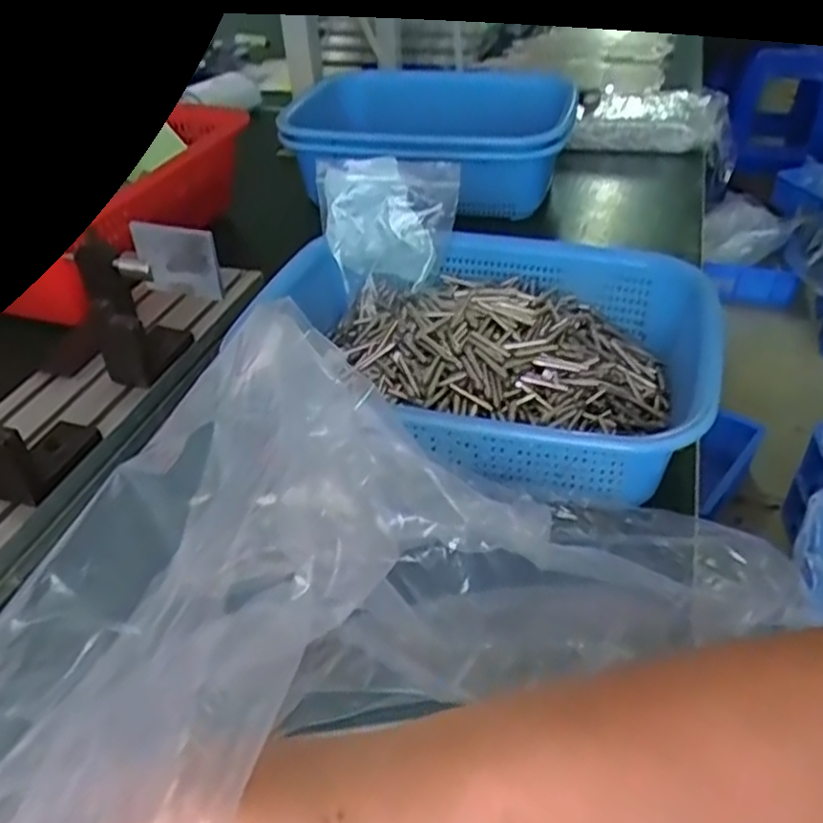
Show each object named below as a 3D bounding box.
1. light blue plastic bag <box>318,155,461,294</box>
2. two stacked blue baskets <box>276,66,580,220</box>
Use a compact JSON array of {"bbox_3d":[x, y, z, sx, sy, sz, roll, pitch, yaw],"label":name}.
[{"bbox_3d":[-0.014,-0.135,0.527,0.098,0.095,0.024,-2,27,3],"label":"light blue plastic bag"},{"bbox_3d":[0.009,-0.279,0.737,0.279,0.088,0.168,12,42,12],"label":"two stacked blue baskets"}]

